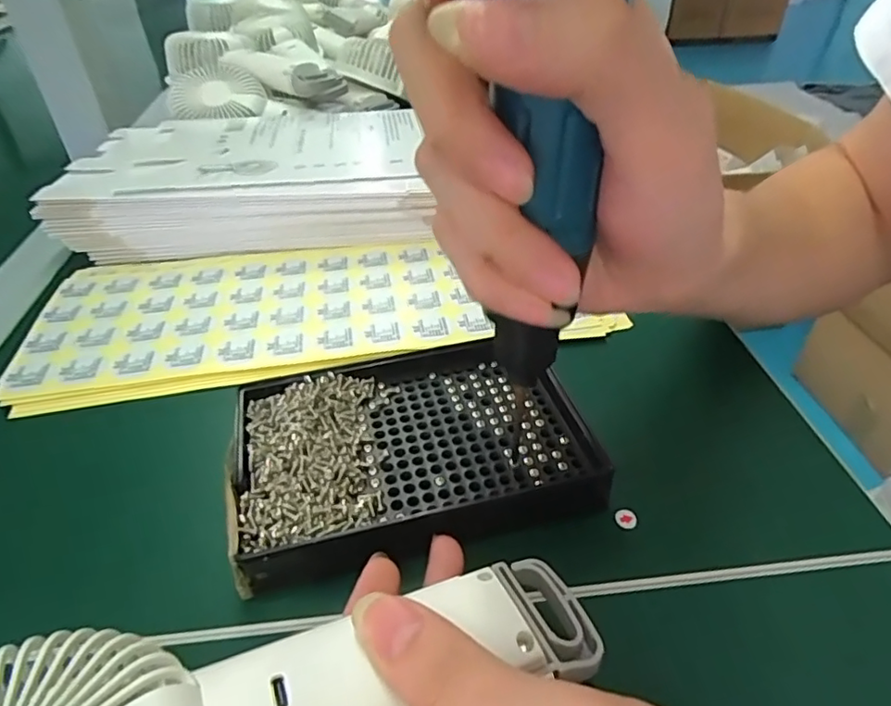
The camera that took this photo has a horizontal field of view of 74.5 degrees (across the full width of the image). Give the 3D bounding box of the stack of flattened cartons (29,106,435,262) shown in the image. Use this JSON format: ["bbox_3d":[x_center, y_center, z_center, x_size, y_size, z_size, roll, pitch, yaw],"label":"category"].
[{"bbox_3d":[-0.150,-0.134,0.441,0.228,0.047,0.162,-4,38,-3],"label":"stack of flattened cartons"}]

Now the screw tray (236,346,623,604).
[{"bbox_3d":[-0.014,0.035,0.245,0.143,0.019,0.090,-11,39,-11],"label":"screw tray"}]

